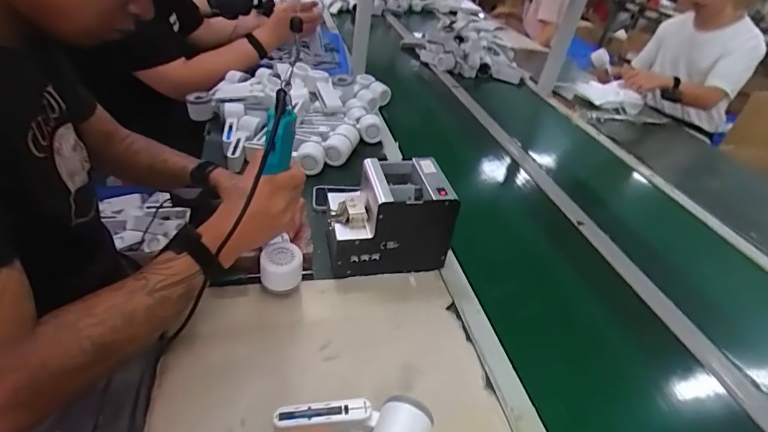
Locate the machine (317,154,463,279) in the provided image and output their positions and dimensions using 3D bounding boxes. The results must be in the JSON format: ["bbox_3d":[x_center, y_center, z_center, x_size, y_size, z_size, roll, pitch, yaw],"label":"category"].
[{"bbox_3d":[0.005,0.004,0.699,0.185,0.152,0.132,-1,39,-13],"label":"machine"}]

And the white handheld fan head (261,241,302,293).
[{"bbox_3d":[-0.146,0.077,0.607,0.058,0.060,0.052,2,38,-10],"label":"white handheld fan head"}]

